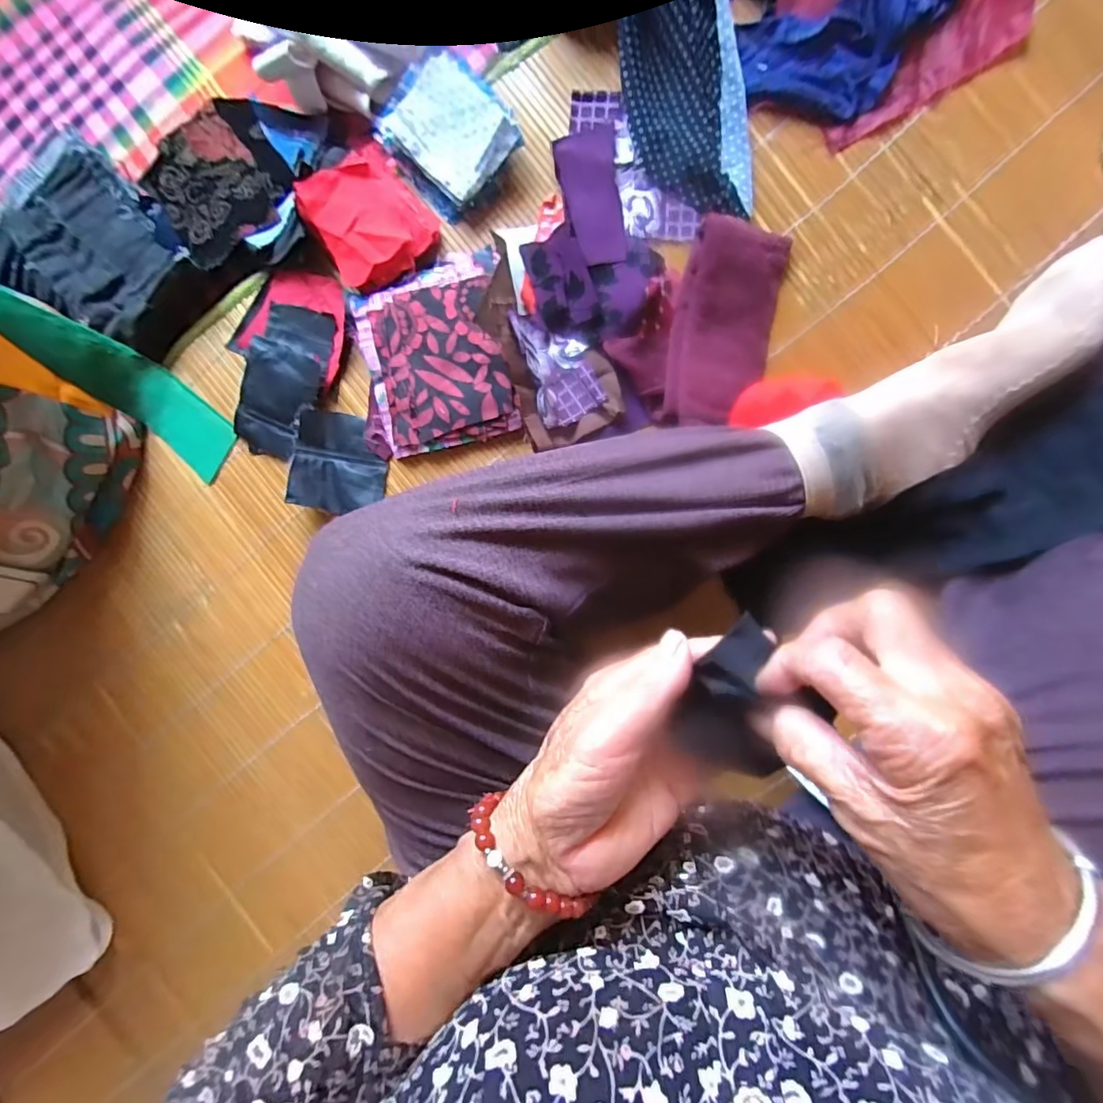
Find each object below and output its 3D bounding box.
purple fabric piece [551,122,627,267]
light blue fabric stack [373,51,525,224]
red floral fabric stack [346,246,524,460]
[{"bbox_3d":[0.029,-0.258,0.375,0.043,0.007,0.096,-10,87,5],"label":"purple fabric piece"},{"bbox_3d":[-0.077,-0.302,0.374,0.075,0.023,0.098,-39,85,3],"label":"light blue fabric stack"},{"bbox_3d":[-0.088,-0.143,0.380,0.112,0.018,0.129,-9,87,7],"label":"red floral fabric stack"}]

